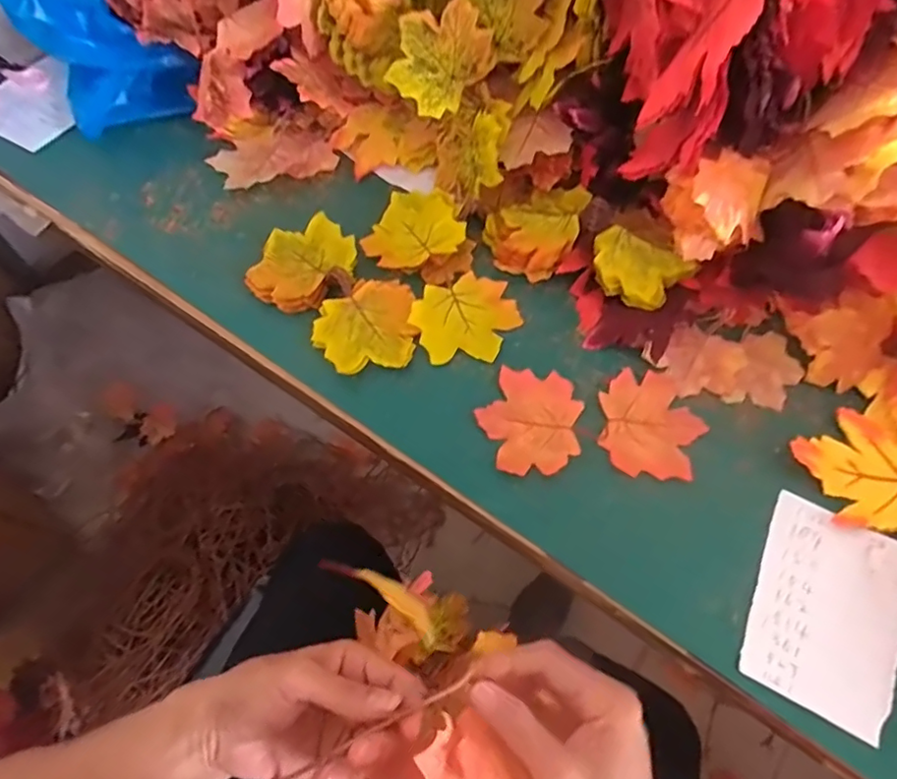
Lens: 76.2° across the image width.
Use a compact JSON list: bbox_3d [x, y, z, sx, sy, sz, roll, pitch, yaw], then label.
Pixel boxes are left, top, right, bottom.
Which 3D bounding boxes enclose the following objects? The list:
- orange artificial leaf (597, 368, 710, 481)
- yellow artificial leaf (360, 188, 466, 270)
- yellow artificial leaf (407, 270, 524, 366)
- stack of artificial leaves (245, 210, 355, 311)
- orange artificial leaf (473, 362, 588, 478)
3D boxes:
[{"bbox_3d":[0.161,0.026,0.452,0.078,0.004,0.090,9,62,3],"label":"orange artificial leaf"},{"bbox_3d":[-0.027,-0.149,0.531,0.080,0.006,0.100,22,63,10],"label":"yellow artificial leaf"},{"bbox_3d":[0.017,-0.061,0.490,0.090,0.017,0.073,-20,64,-12],"label":"yellow artificial leaf"},{"bbox_3d":[-0.129,-0.113,0.509,0.078,0.015,0.092,13,62,6],"label":"stack of artificial leaves"},{"bbox_3d":[0.064,0.024,0.449,0.077,0.004,0.089,11,62,5],"label":"orange artificial leaf"}]

